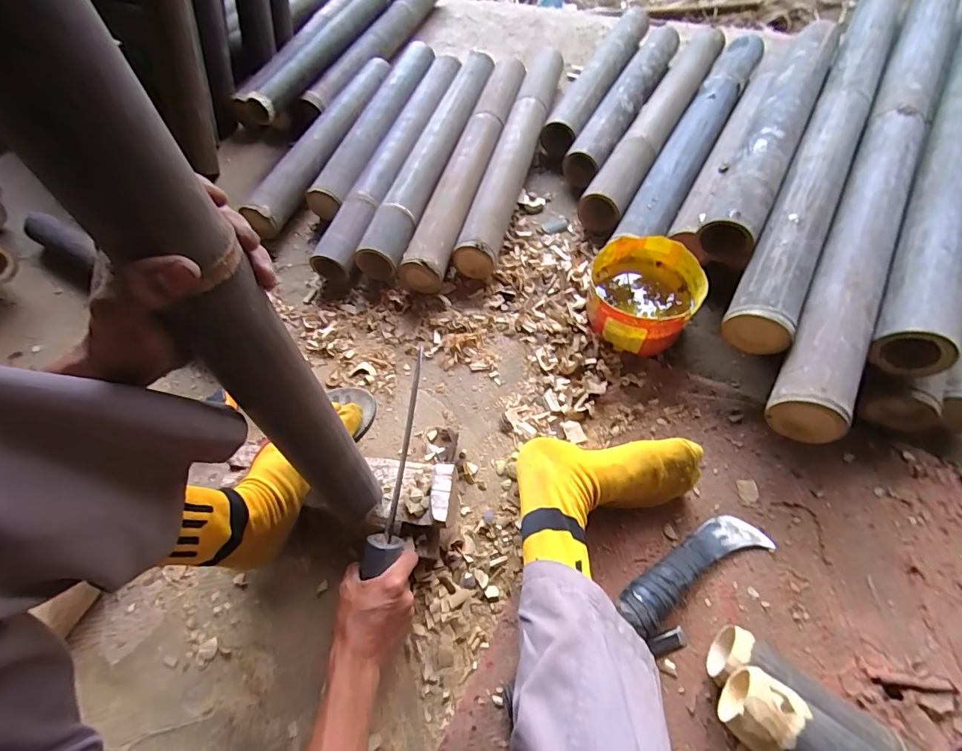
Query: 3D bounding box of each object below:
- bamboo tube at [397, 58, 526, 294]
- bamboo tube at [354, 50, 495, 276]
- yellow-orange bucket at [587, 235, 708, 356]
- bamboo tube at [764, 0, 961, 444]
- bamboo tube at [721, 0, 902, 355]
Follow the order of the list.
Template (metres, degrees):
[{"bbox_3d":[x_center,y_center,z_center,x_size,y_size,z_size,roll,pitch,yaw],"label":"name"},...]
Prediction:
[{"bbox_3d":[-0.017,-0.399,0.847,0.086,0.076,0.572,14,64,12],"label":"bamboo tube"},{"bbox_3d":[-0.083,-0.421,0.868,0.077,0.090,0.565,16,64,13],"label":"bamboo tube"},{"bbox_3d":[0.235,-0.115,0.659,0.147,0.092,0.157,-2,61,4],"label":"yellow-orange bucket"},{"bbox_3d":[0.582,-0.310,0.652,0.081,0.089,0.926,26,67,18],"label":"bamboo tube"},{"bbox_3d":[0.541,-0.380,0.706,0.079,0.091,0.836,25,66,17],"label":"bamboo tube"}]

